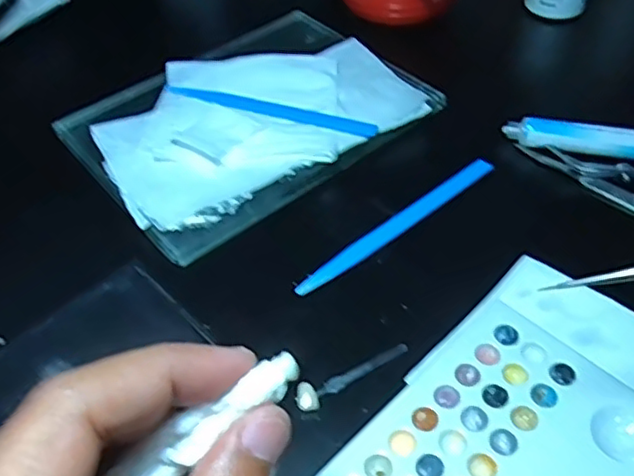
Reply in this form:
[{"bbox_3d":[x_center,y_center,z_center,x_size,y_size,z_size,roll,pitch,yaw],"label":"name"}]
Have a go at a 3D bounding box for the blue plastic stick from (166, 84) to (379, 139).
[{"bbox_3d":[-0.030,-0.078,0.386,0.135,0.004,0.011,14,50,15],"label":"blue plastic stick"}]

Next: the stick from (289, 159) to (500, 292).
[{"bbox_3d":[0.045,-0.008,0.341,0.137,0.005,0.013,-32,54,-24],"label":"stick"}]

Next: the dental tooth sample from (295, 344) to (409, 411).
[{"bbox_3d":[0.017,0.060,0.278,0.055,0.005,0.012,-21,50,-15],"label":"dental tooth sample"}]

